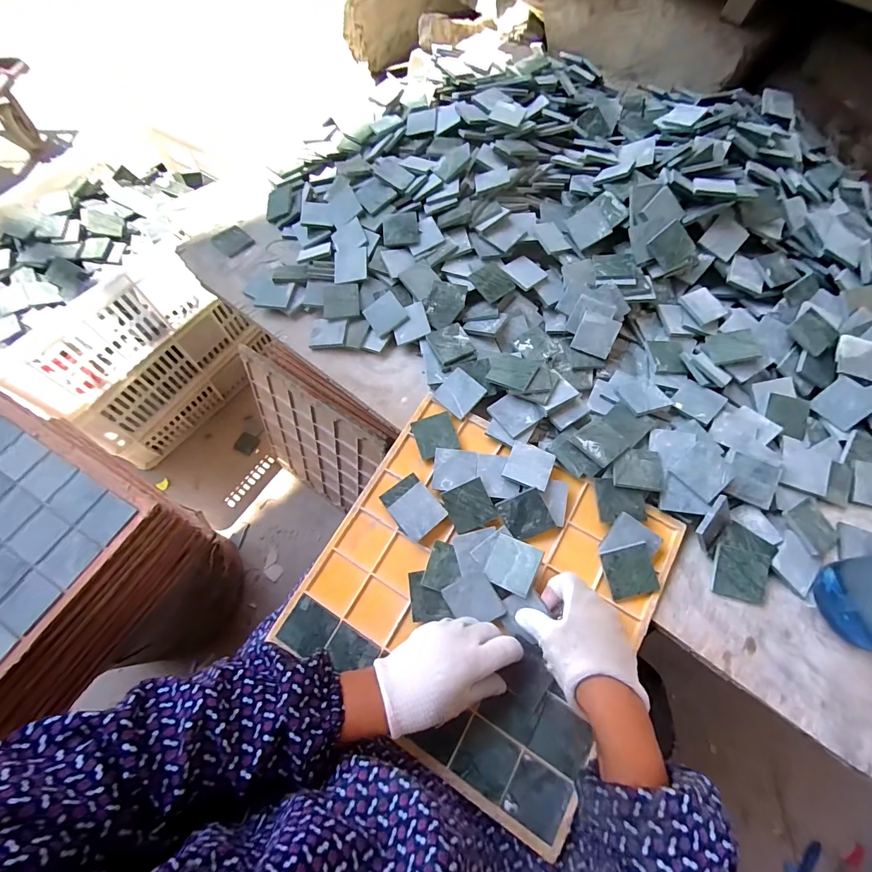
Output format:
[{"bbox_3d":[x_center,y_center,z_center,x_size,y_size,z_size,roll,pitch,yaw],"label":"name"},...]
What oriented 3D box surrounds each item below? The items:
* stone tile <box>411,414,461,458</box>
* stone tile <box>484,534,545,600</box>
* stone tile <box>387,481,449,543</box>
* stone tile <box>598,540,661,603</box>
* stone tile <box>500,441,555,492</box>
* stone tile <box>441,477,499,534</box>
[{"bbox_3d":[-0.001,0.000,0.482,0.046,0.009,0.049,-16,66,-8],"label":"stone tile"},{"bbox_3d":[0.078,0.130,0.406,0.052,0.004,0.049,15,66,39],"label":"stone tile"},{"bbox_3d":[-0.020,0.085,0.452,0.049,0.004,0.051,-40,74,-10],"label":"stone tile"},{"bbox_3d":[0.200,0.139,0.411,0.049,0.005,0.051,-17,86,1],"label":"stone tile"},{"bbox_3d":[0.105,0.032,0.447,0.049,0.004,0.050,18,60,16],"label":"stone tile"},{"bbox_3d":[0.037,0.076,0.440,0.048,0.004,0.048,-23,86,5],"label":"stone tile"}]

